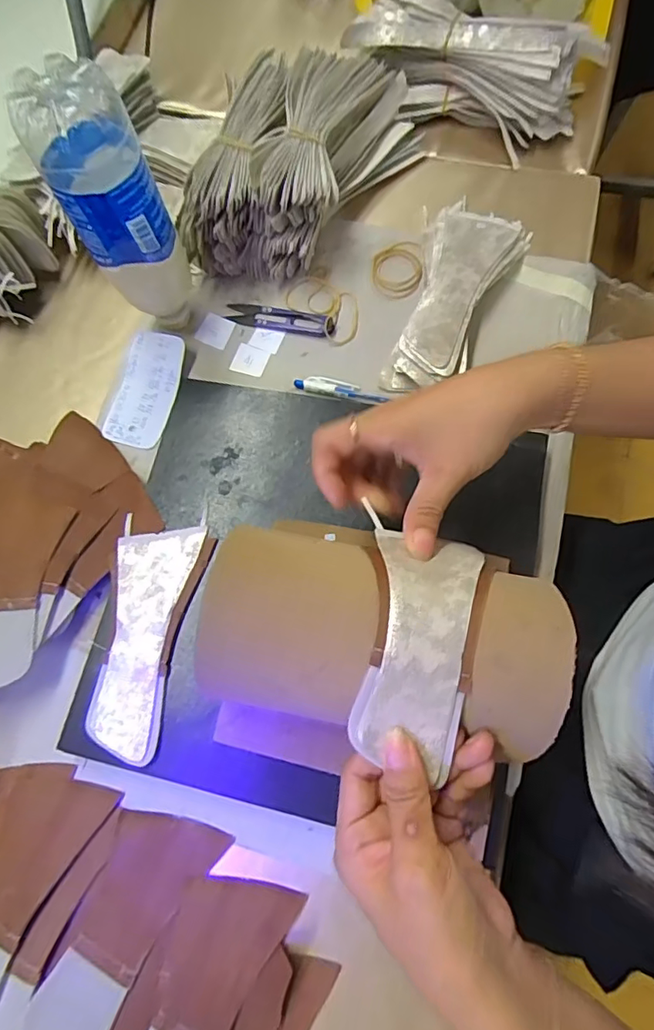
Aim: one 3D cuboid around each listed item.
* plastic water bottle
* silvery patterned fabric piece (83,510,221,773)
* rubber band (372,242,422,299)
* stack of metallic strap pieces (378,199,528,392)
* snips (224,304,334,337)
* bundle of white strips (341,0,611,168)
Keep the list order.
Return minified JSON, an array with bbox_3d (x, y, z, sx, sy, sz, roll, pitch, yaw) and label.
[{"bbox_3d":[-0.147,-0.209,0.392,0.062,0.201,0.055,-25,75,-5],"label":"plastic water bottle"},{"bbox_3d":[-0.137,0.083,0.385,0.068,0.008,0.165,10,74,5],"label":"silvery patterned fabric piece"},{"bbox_3d":[0.066,-0.232,0.494,0.045,0.010,0.058,2,74,2],"label":"rubber band"},{"bbox_3d":[0.116,-0.191,0.463,0.094,0.039,0.182,14,75,6],"label":"stack of metallic strap pieces"},{"bbox_3d":[-0.043,-0.179,0.480,0.098,0.010,0.023,11,74,5],"label":"snips"},{"bbox_3d":[0.139,-0.441,0.518,0.237,0.075,0.096,10,74,5],"label":"bundle of white strips"}]

